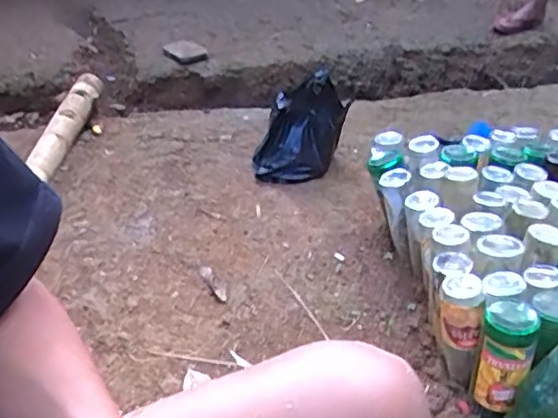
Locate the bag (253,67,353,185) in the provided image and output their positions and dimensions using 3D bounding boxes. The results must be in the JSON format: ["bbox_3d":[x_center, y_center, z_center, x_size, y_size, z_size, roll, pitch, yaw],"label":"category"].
[{"bbox_3d":[0.055,-0.218,1.545,0.240,0.190,0.261,0,35,3],"label":"bag"}]

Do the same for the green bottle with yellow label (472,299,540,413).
[{"bbox_3d":[0.301,0.200,0.801,0.068,0.145,0.054,15,39,23],"label":"green bottle with yellow label"}]

